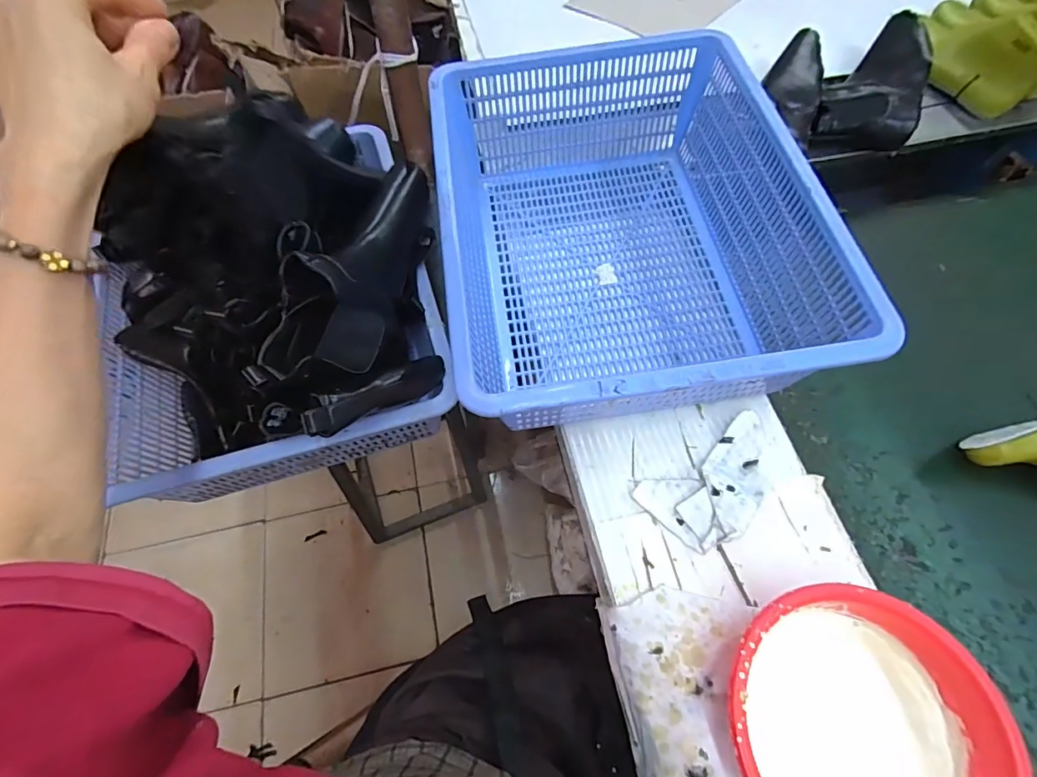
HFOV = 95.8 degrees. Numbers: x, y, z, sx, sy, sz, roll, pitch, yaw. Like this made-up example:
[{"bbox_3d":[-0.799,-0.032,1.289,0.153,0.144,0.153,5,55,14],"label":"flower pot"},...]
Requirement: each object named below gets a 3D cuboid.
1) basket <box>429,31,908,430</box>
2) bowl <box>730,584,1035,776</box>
[{"bbox_3d":[0.105,-0.181,0.540,0.365,0.152,0.473,-8,64,-2],"label":"basket"},{"bbox_3d":[0.251,0.258,0.359,0.186,0.070,0.184,-1,64,2],"label":"bowl"}]

